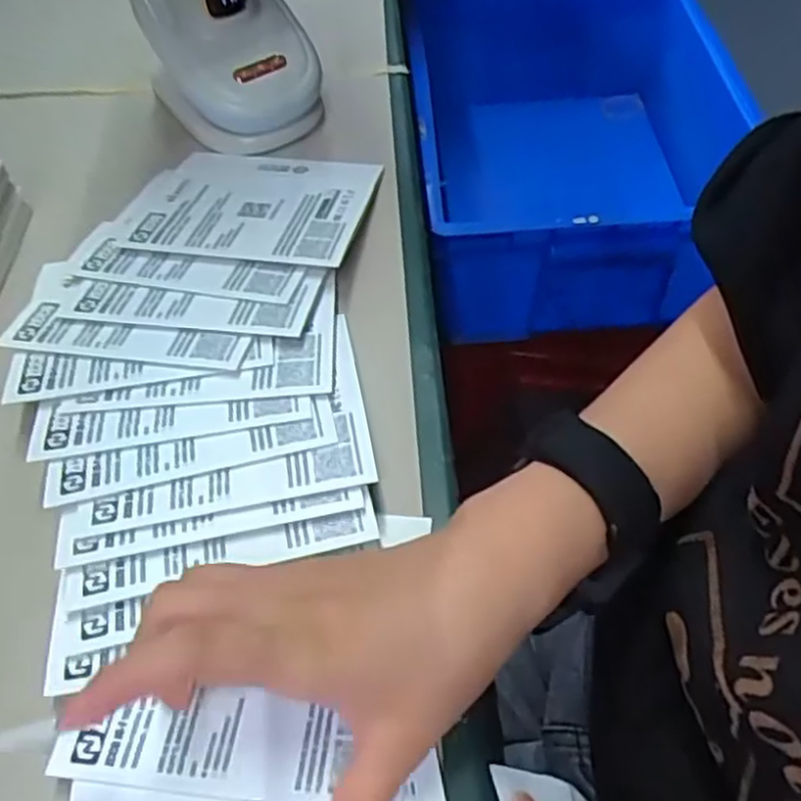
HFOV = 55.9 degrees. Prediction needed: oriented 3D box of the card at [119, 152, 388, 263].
[{"bbox_3d":[-0.080,-0.110,0.418,0.125,0.005,0.107,6,44,10],"label":"card"}]

